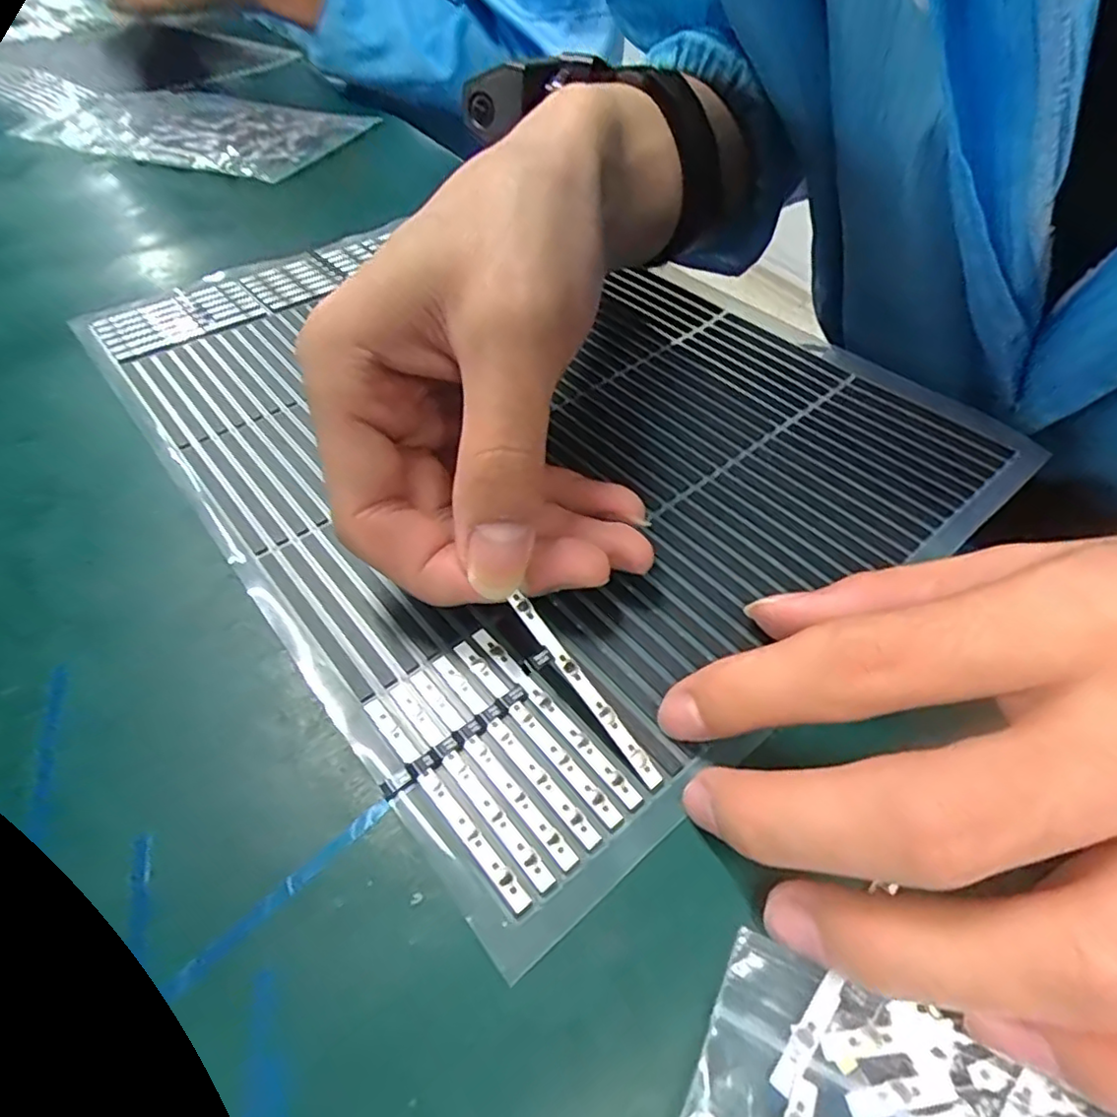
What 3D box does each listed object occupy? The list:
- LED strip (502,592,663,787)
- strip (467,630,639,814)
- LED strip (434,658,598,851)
[{"bbox_3d":[0.006,0.031,0.153,0.004,0.004,0.053,-32,76,-25],"label":"LED strip"},{"bbox_3d":[-0.002,0.037,0.159,0.004,0.004,0.060,-33,57,-25],"label":"strip"},{"bbox_3d":[-0.012,0.043,0.153,0.004,0.004,0.060,-33,56,-25],"label":"LED strip"}]

